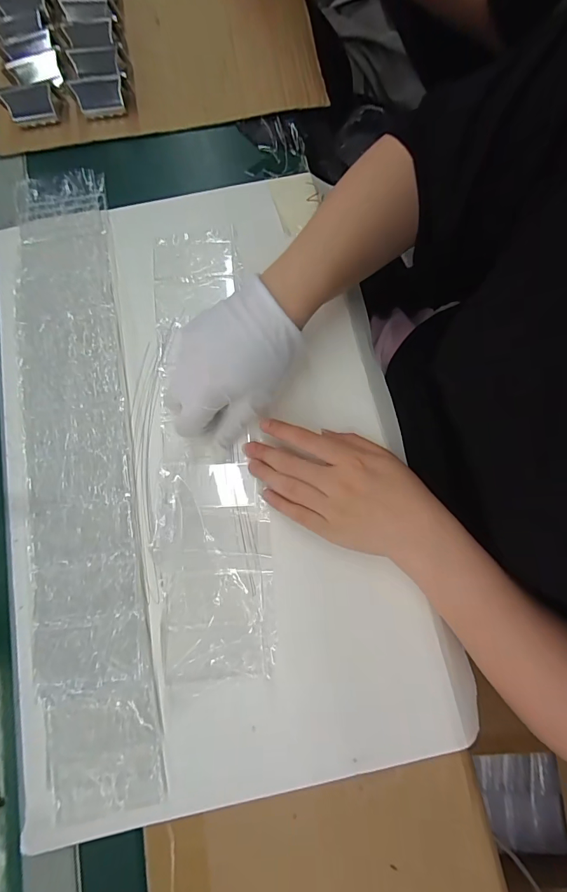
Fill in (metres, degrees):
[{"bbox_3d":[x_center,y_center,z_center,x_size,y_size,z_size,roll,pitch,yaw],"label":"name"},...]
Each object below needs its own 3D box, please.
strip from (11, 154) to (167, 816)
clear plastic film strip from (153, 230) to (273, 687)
[{"bbox_3d":[-0.185,-0.006,0.342,0.092,0.011,0.575,-11,78,-1],"label":"strip"},{"bbox_3d":[-0.071,-0.015,0.349,0.091,0.010,0.411,-7,78,-1],"label":"clear plastic film strip"}]

